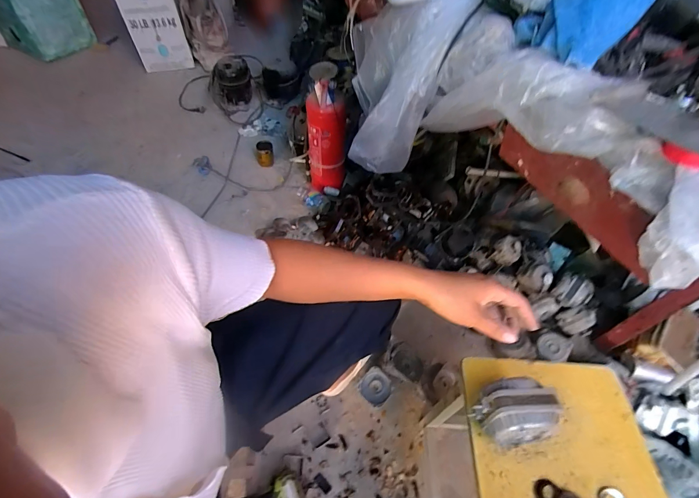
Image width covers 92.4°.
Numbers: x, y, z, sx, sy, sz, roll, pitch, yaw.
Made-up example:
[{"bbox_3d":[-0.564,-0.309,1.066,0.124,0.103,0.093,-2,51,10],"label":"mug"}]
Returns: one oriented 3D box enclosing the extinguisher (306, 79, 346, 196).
[{"bbox_3d":[-0.079,-0.365,1.170,0.131,0.424,0.104,1,53,-4],"label":"extinguisher"}]

